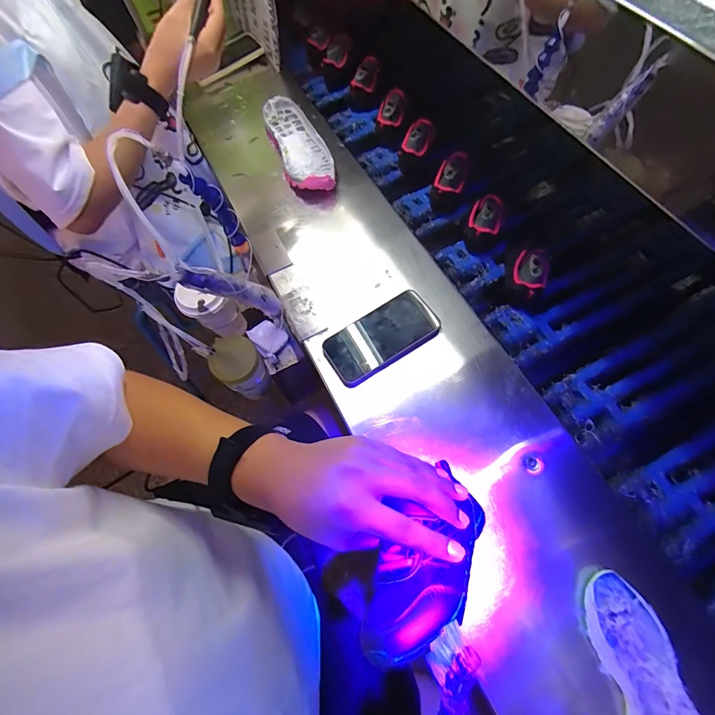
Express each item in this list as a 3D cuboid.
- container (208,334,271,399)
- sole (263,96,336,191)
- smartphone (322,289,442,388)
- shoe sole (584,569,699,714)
[{"bbox_3d":[-0.188,0.018,0.605,0.071,0.098,0.073,-1,68,3],"label":"container"},{"bbox_3d":[-0.105,-0.389,0.668,0.086,0.038,0.231,-21,69,-5],"label":"sole"},{"bbox_3d":[0.034,-0.029,0.523,0.160,0.019,0.078,-32,70,-9],"label":"smartphone"},{"bbox_3d":[0.276,0.303,0.348,0.067,0.029,0.169,-10,68,-1],"label":"shoe sole"}]

